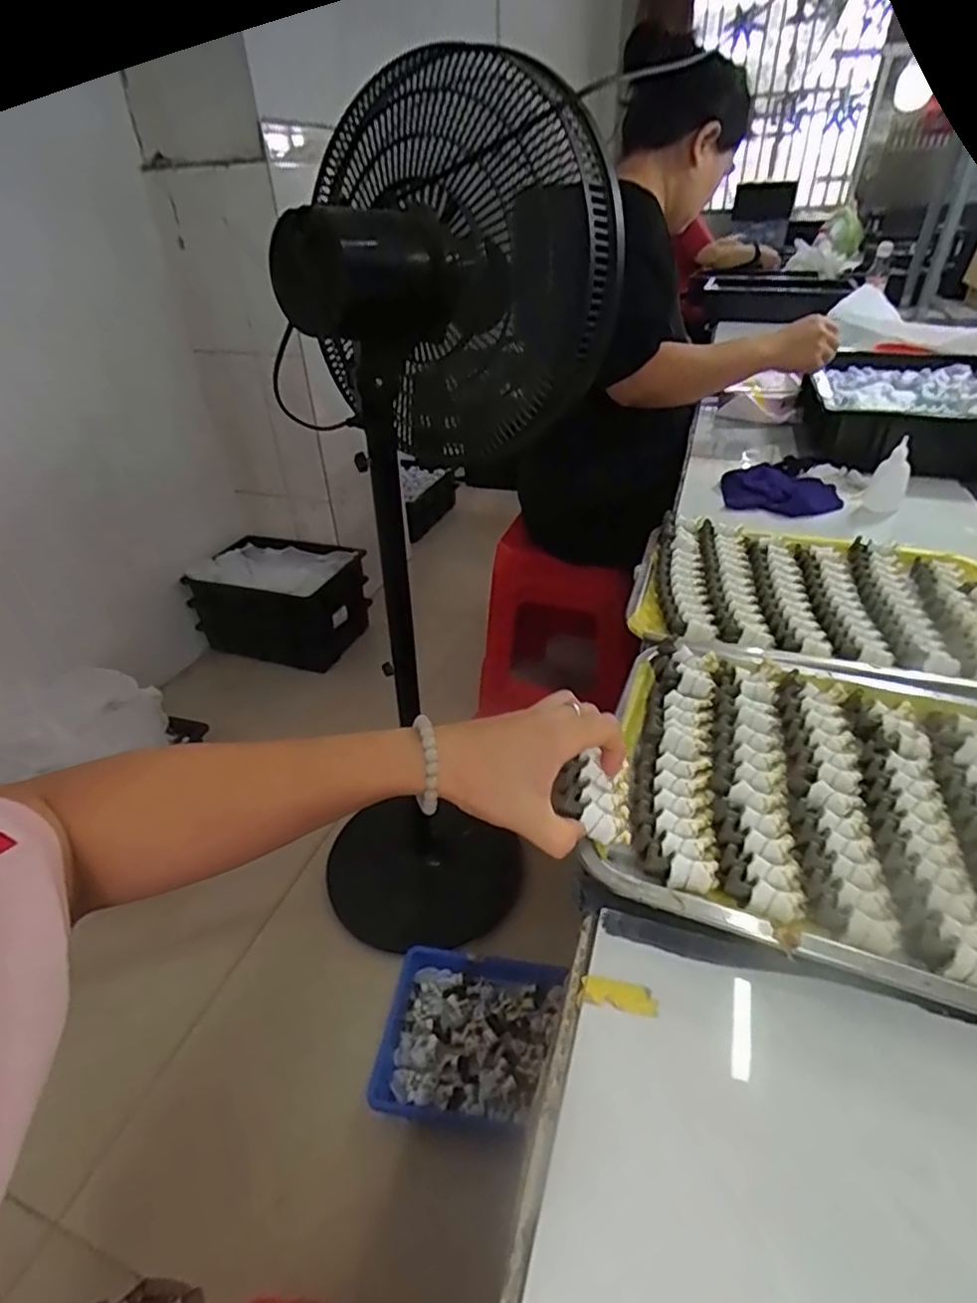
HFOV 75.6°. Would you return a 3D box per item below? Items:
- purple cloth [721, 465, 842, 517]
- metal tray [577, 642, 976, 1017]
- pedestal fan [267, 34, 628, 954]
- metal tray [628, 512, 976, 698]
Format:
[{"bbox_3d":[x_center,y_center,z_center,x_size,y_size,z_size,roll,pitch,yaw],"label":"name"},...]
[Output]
[{"bbox_3d":[0.410,-0.228,0.883,0.153,0.030,0.112,9,37,15],"label":"purple cloth"},{"bbox_3d":[0.259,0.096,0.417,0.346,0.030,0.266,13,38,20],"label":"metal tray"},{"bbox_3d":[-0.068,-0.072,0.939,0.385,1.188,0.376,9,37,15],"label":"pedestal fan"},{"bbox_3d":[0.326,-0.055,0.621,0.340,0.026,0.258,9,37,15],"label":"metal tray"}]

